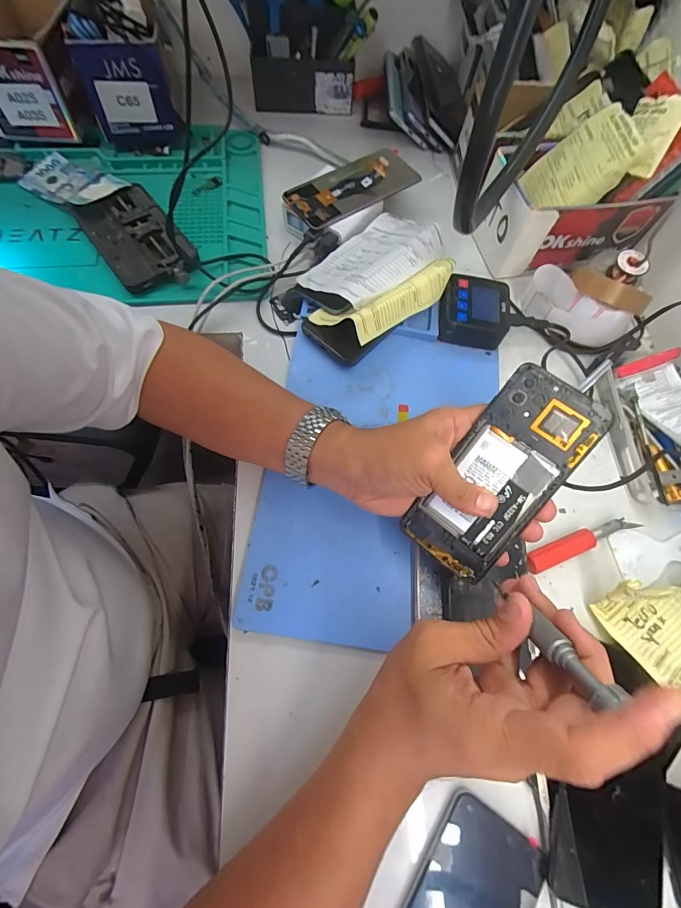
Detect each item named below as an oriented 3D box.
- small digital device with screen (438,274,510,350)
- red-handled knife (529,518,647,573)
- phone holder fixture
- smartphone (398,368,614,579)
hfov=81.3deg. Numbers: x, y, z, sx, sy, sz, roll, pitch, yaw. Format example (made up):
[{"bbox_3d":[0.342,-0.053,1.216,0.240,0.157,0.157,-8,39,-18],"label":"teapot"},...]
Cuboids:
[{"bbox_3d":[0.145,-0.155,0.431,0.073,0.028,0.072,13,68,2],"label":"small digital device with screen"},{"bbox_3d":[0.221,0.081,0.364,0.123,0.023,0.019,-19,71,-11],"label":"red-handled knife"},{"bbox_3d":[-0.236,-0.251,0.462,0.089,0.020,0.155,-34,74,-16],"label":"phone holder fixture"},{"bbox_3d":[0.117,0.016,0.292,0.072,0.007,0.156,35,100,12],"label":"smartphone"}]

